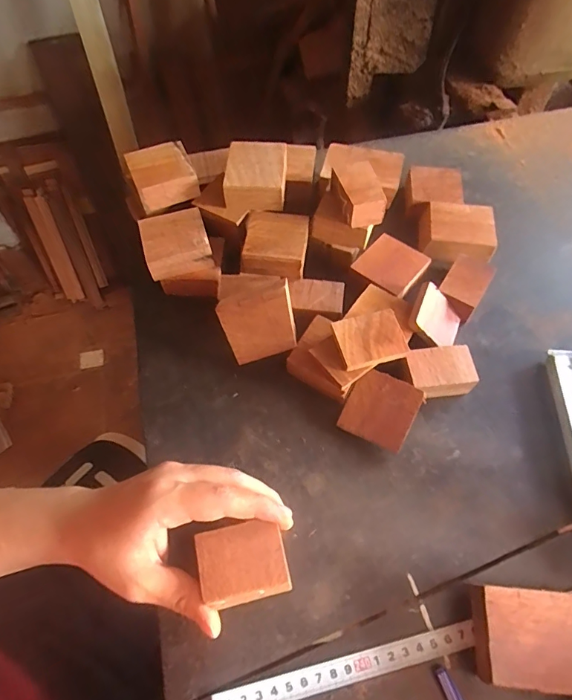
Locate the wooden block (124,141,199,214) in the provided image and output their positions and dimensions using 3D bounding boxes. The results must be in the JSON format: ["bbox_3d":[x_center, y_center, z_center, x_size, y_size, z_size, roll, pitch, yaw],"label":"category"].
[{"bbox_3d":[-0.119,-0.168,0.432,0.056,0.034,0.049,-22,62,-11],"label":"wooden block"}]

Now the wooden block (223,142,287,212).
[{"bbox_3d":[-0.028,-0.167,0.429,0.055,0.032,0.060,3,61,3],"label":"wooden block"}]

